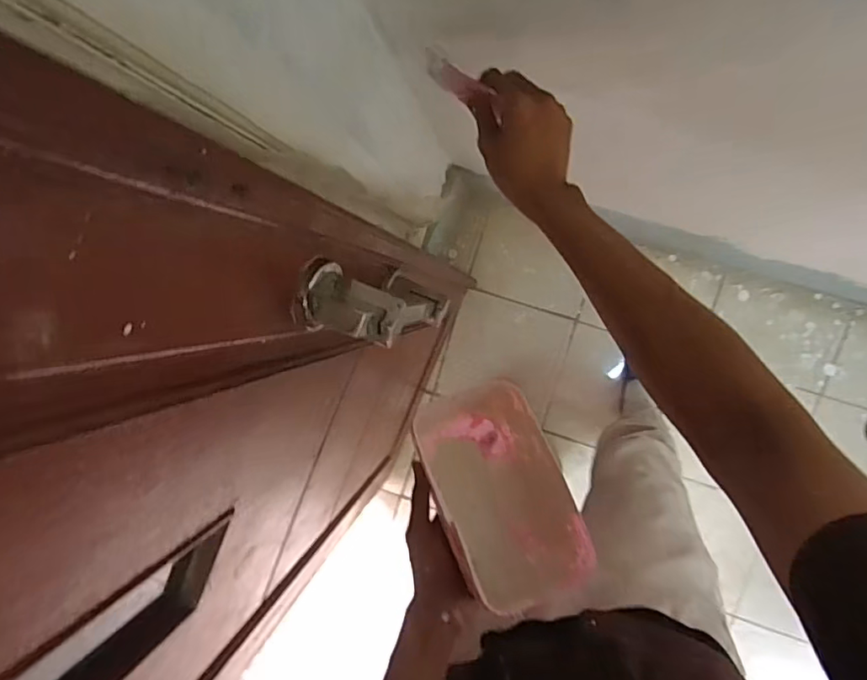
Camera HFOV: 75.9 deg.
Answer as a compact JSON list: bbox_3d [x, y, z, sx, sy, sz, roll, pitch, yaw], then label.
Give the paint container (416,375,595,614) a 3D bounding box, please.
[{"bbox_3d":[0.061,0.145,0.515,0.113,0.088,0.204,-18,76,-6],"label":"paint container"}]

